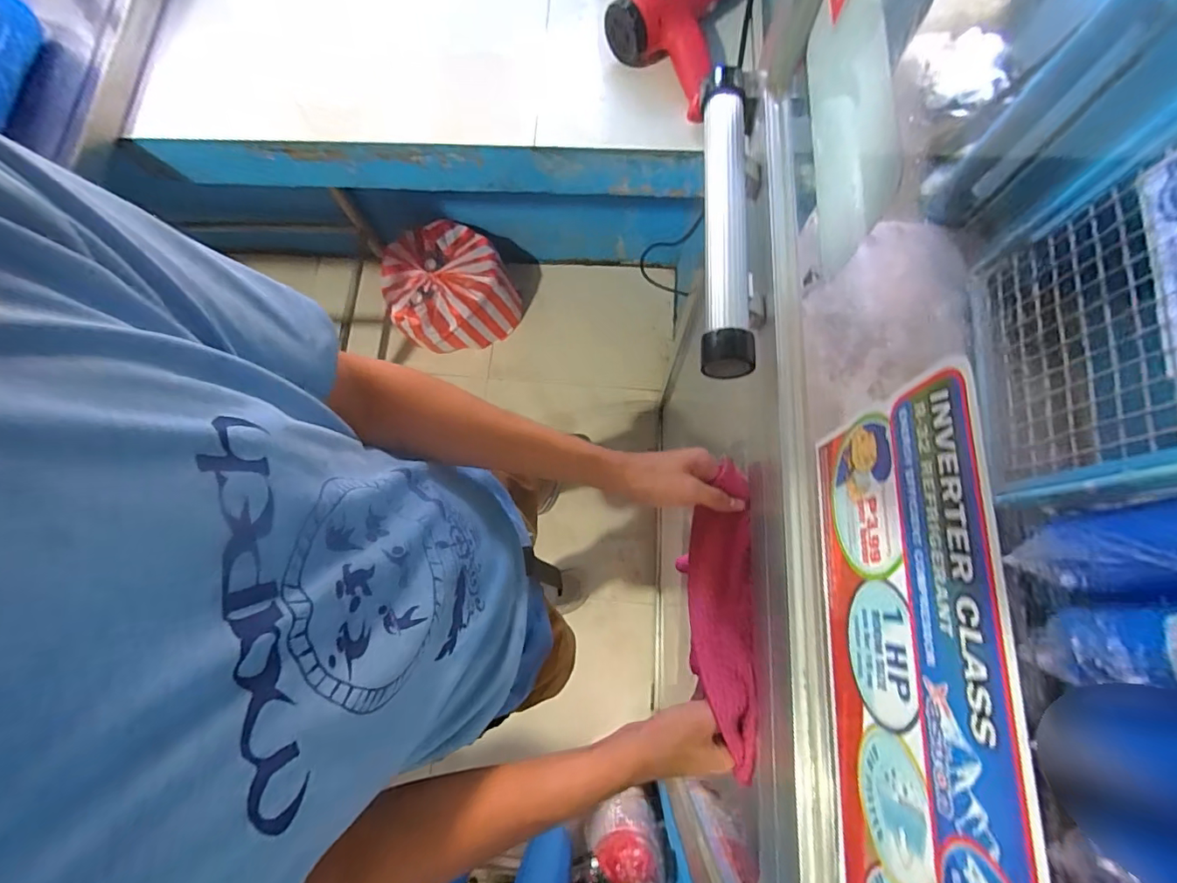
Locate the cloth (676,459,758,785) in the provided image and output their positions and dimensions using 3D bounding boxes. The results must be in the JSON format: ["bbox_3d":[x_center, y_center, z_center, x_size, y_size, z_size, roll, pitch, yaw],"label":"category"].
[{"bbox_3d":[0.119,0.153,0.452,0.057,0.035,0.256,1,73,2],"label":"cloth"}]

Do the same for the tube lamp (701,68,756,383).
[{"bbox_3d":[0.127,-0.198,0.451,0.053,0.050,0.313,4,76,3],"label":"tube lamp"}]

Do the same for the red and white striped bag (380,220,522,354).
[{"bbox_3d":[-0.392,-0.406,1.396,0.318,0.231,0.295,-41,78,-9],"label":"red and white striped bag"}]

